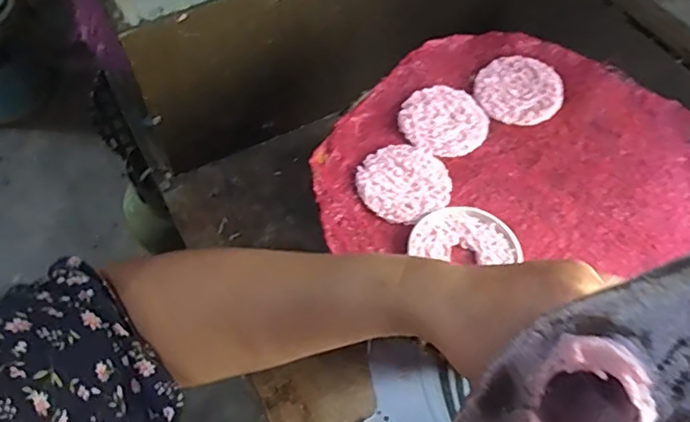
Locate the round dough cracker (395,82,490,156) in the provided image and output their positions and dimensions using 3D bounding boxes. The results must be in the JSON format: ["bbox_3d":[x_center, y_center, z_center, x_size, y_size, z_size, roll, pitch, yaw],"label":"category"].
[{"bbox_3d":[0.095,-0.087,0.533,0.078,0.004,0.080,1,58,-1],"label":"round dough cracker"}]

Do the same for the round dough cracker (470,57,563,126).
[{"bbox_3d":[0.170,-0.119,0.555,0.082,0.004,0.079,-1,67,1],"label":"round dough cracker"}]

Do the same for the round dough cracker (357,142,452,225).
[{"bbox_3d":[0.052,-0.026,0.494,0.080,0.006,0.075,1,58,-1],"label":"round dough cracker"}]

